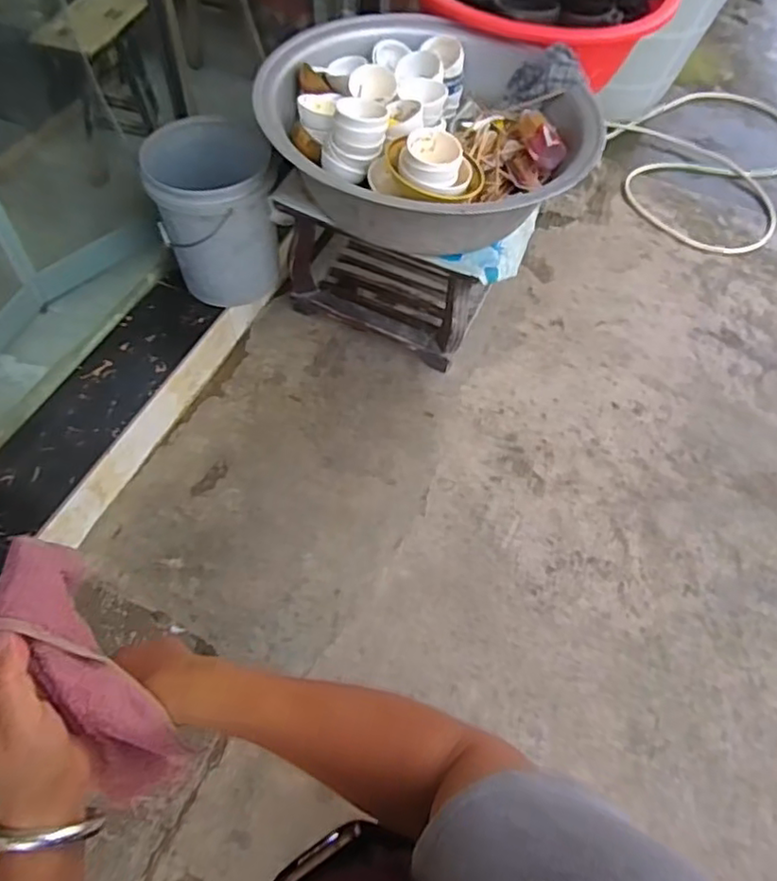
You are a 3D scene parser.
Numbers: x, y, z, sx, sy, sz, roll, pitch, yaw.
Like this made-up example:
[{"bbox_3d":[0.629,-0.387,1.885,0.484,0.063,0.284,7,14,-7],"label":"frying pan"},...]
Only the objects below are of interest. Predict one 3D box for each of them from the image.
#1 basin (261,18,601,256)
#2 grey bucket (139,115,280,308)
[{"bbox_3d":[0.095,-0.752,1.442,0.731,0.211,0.671,2,58,-3],"label":"basin"},{"bbox_3d":[-0.430,-0.563,1.574,0.284,0.430,0.281,2,58,-3],"label":"grey bucket"}]

